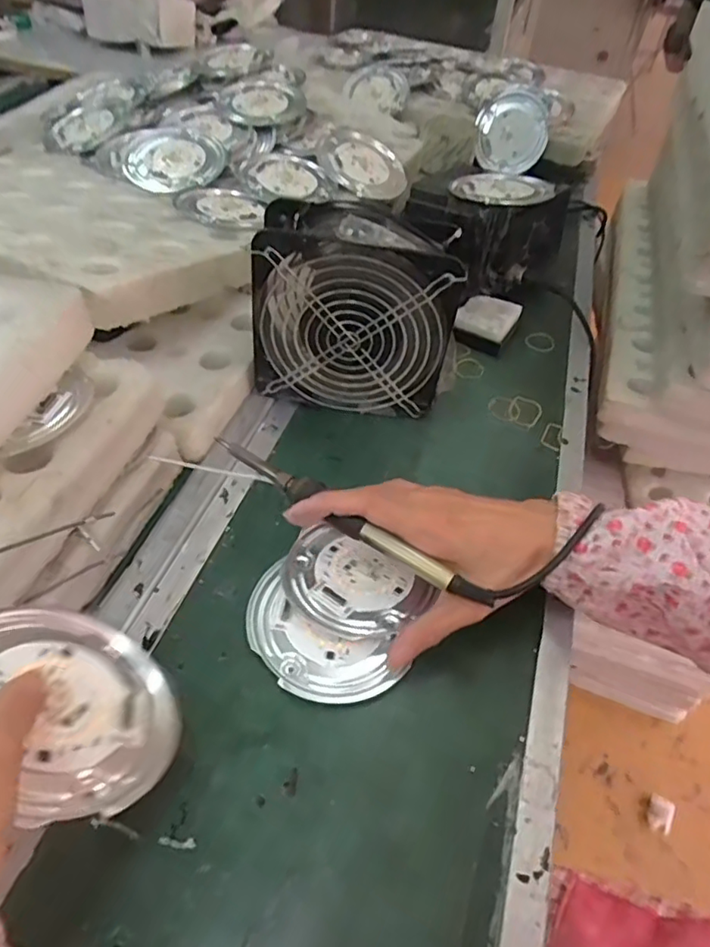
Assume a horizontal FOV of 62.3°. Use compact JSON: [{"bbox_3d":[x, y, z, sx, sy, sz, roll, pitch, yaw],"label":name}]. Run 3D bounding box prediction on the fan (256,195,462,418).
[{"bbox_3d":[0.000,-0.122,0.460,0.154,0.155,0.056,6,48,2],"label":"fan"}]

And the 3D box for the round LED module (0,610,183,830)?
[{"bbox_3d":[-0.128,0.099,0.258,0.104,0.007,0.093,35,19,4],"label":"round LED module"}]

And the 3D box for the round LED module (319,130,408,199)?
[{"bbox_3d":[0.008,-0.352,0.675,0.105,0.020,0.096,9,63,-18],"label":"round LED module"}]

